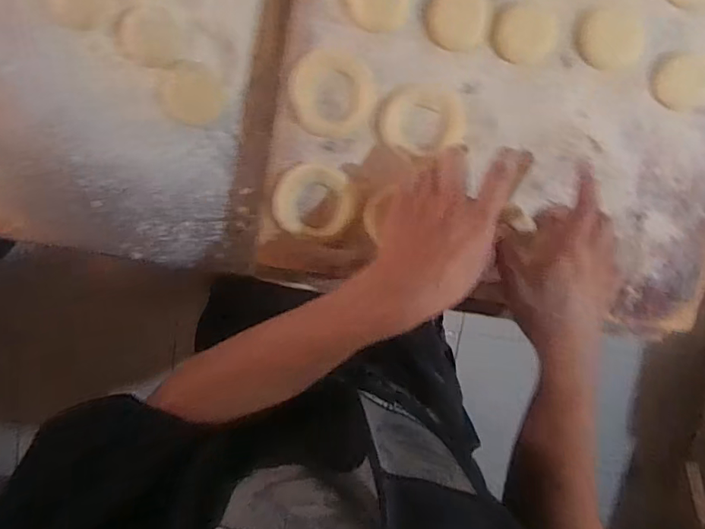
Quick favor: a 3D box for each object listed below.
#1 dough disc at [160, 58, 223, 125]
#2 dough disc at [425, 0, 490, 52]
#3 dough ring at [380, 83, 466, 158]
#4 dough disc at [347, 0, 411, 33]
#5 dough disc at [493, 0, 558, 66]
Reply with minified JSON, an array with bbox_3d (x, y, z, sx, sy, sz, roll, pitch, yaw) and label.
[{"bbox_3d":[-0.146,-0.156,0.472,0.052,0.006,0.054,-1,98,-5],"label":"dough disc"},{"bbox_3d":[0.088,-0.203,0.429,0.052,0.005,0.048,-1,98,-5],"label":"dough disc"},{"bbox_3d":[0.062,-0.124,0.445,0.073,0.011,0.061,-2,98,-5],"label":"dough ring"},{"bbox_3d":[0.021,-0.216,0.422,0.049,0.006,0.047,-1,98,-5],"label":"dough disc"},{"bbox_3d":[0.147,-0.196,0.439,0.054,0.004,0.049,0,98,-5],"label":"dough disc"}]

